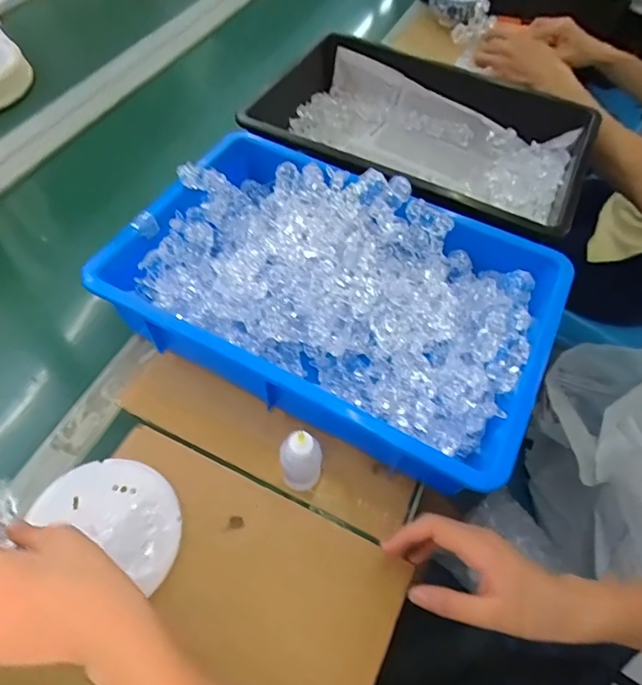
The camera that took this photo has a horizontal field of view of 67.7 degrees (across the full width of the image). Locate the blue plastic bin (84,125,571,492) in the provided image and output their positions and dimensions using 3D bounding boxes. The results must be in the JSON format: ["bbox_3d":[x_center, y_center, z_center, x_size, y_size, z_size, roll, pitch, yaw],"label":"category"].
[{"bbox_3d":[0.013,-0.053,0.494,0.413,0.089,0.273,25,60,13],"label":"blue plastic bin"}]

